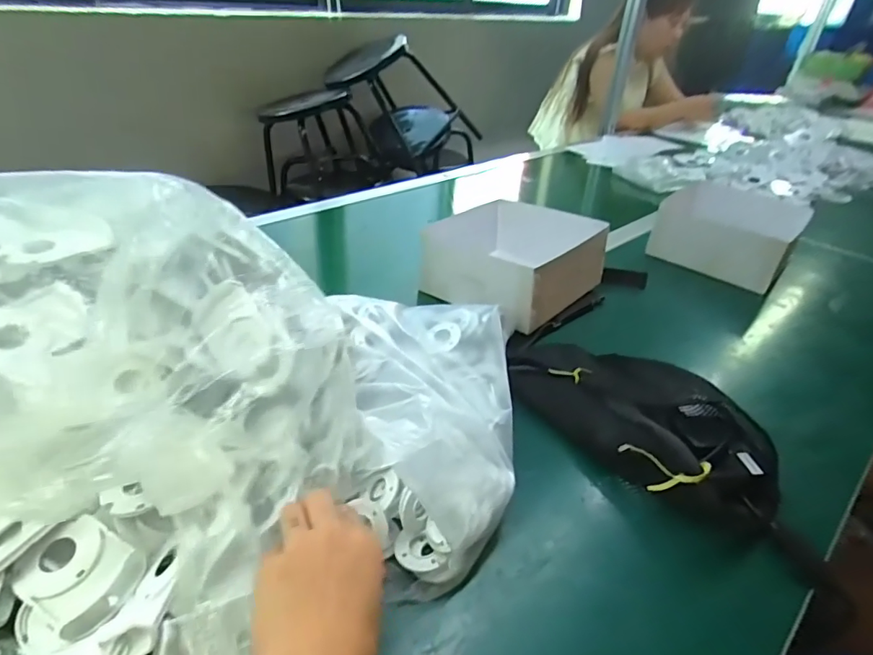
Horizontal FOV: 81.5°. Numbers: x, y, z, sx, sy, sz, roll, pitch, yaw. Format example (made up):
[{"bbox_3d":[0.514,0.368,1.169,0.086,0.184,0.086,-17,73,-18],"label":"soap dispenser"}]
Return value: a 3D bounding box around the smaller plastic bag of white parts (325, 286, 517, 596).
[{"bbox_3d":[-0.004,0.065,0.494,0.158,0.095,0.339,1,35,-4],"label":"smaller plastic bag of white parts"}]

